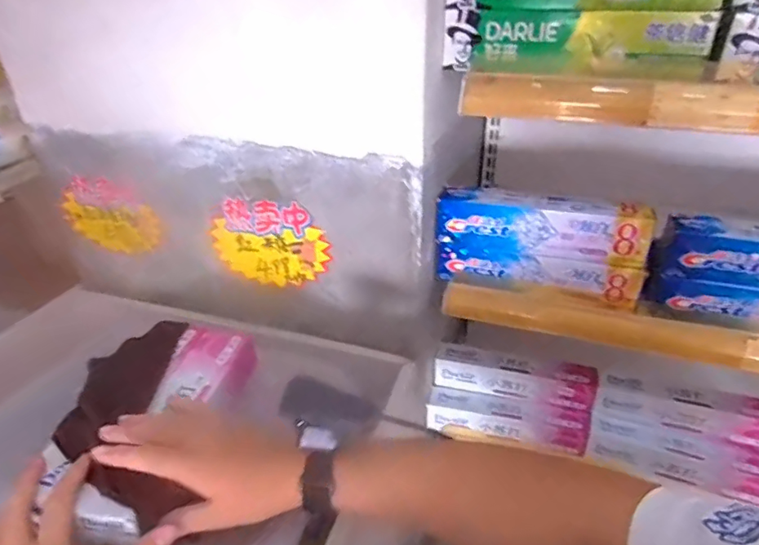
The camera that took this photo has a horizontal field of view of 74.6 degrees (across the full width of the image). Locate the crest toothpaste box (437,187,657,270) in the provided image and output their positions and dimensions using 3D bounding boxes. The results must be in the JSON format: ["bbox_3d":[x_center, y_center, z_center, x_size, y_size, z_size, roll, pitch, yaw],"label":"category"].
[{"bbox_3d":[0.184,-0.054,0.572,0.227,0.065,0.035,10,33,15],"label":"crest toothpaste box"}]

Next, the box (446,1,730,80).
[{"bbox_3d":[0.176,-0.214,0.462,0.227,0.053,0.032,6,32,9],"label":"box"}]

